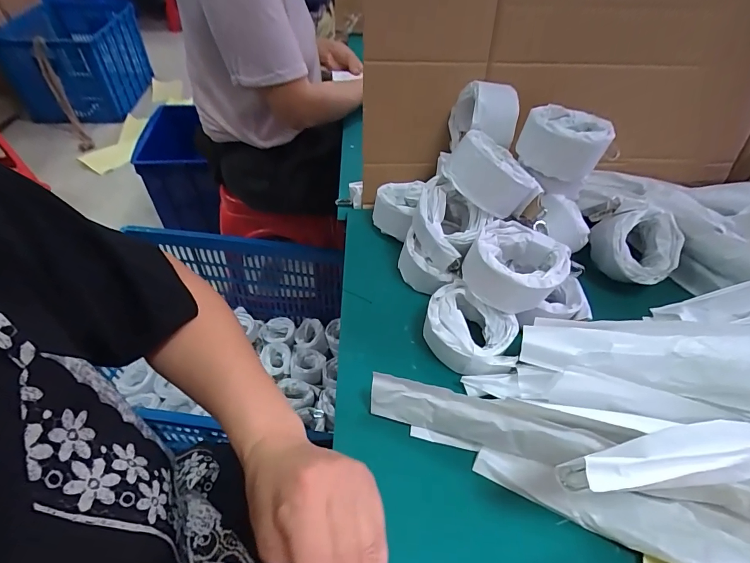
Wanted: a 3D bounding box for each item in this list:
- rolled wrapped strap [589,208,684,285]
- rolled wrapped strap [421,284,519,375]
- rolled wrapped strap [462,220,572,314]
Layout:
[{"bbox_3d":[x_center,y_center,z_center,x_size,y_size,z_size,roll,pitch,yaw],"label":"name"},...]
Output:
[{"bbox_3d":[0.335,-0.045,0.517,0.095,0.063,0.095,9,87,-1],"label":"rolled wrapped strap"},{"bbox_3d":[0.102,0.060,0.432,0.106,0.054,0.076,31,53,23],"label":"rolled wrapped strap"},{"bbox_3d":[0.151,-0.022,0.425,0.096,0.042,0.109,32,53,24],"label":"rolled wrapped strap"}]

